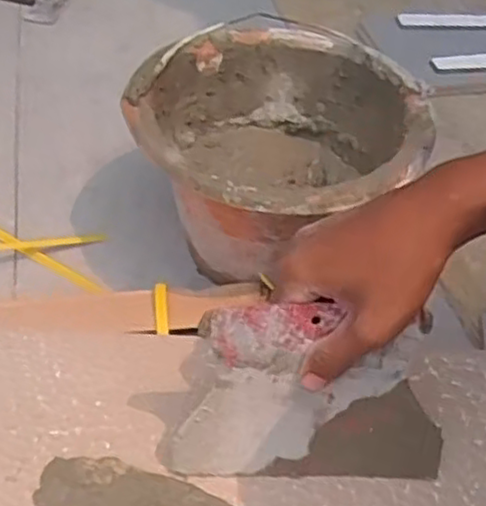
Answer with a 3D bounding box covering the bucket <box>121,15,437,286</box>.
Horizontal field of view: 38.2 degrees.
[{"bbox_3d":[0.029,-0.077,0.618,0.238,0.141,0.245,2,42,-2],"label":"bucket"}]

